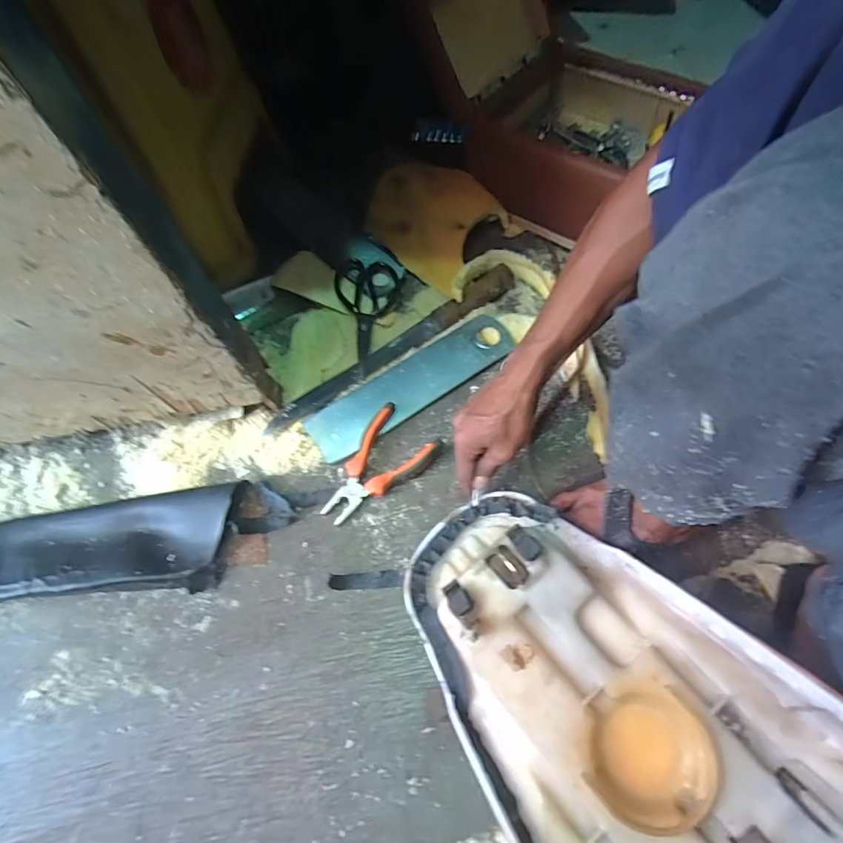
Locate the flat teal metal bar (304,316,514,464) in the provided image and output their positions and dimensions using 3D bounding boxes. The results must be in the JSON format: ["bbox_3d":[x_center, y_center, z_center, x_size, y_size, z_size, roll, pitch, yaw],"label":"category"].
[{"bbox_3d":[-0.013,-0.054,0.622,0.303,0.007,0.081,-32,71,-13],"label":"flat teal metal bar"}]

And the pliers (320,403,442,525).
[{"bbox_3d":[-0.055,0.059,0.556,0.088,0.030,0.152,34,68,19],"label":"pliers"}]

